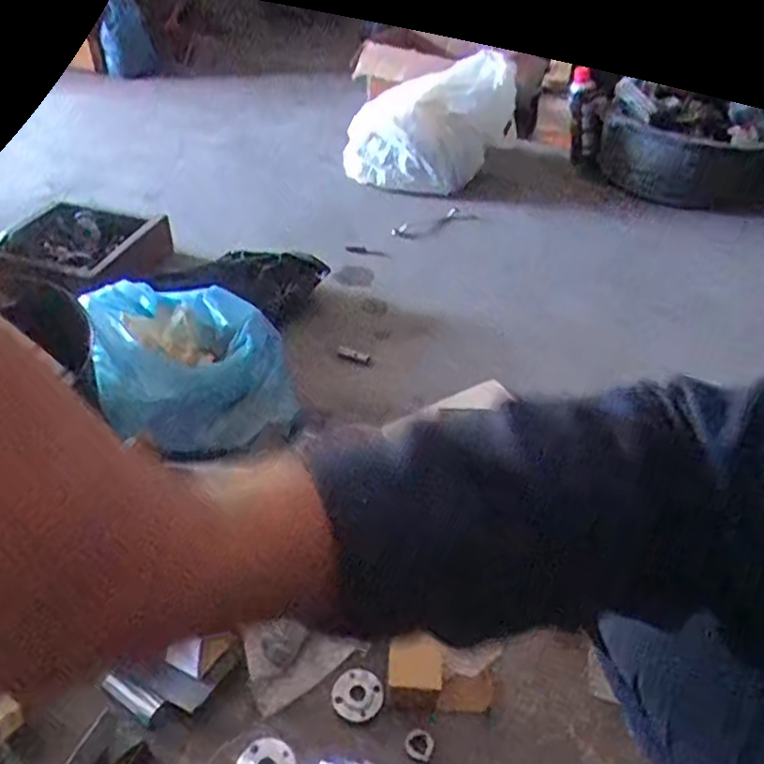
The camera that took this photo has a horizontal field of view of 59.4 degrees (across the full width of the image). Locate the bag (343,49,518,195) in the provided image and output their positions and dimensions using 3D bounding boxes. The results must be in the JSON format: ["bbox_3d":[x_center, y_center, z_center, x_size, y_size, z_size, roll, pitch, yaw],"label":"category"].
[{"bbox_3d":[0.116,-0.600,1.580,0.403,0.269,0.192,3,42,0],"label":"bag"}]

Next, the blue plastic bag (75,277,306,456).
[{"bbox_3d":[-0.257,-0.030,0.934,0.254,0.184,0.218,-9,44,-13],"label":"blue plastic bag"}]

